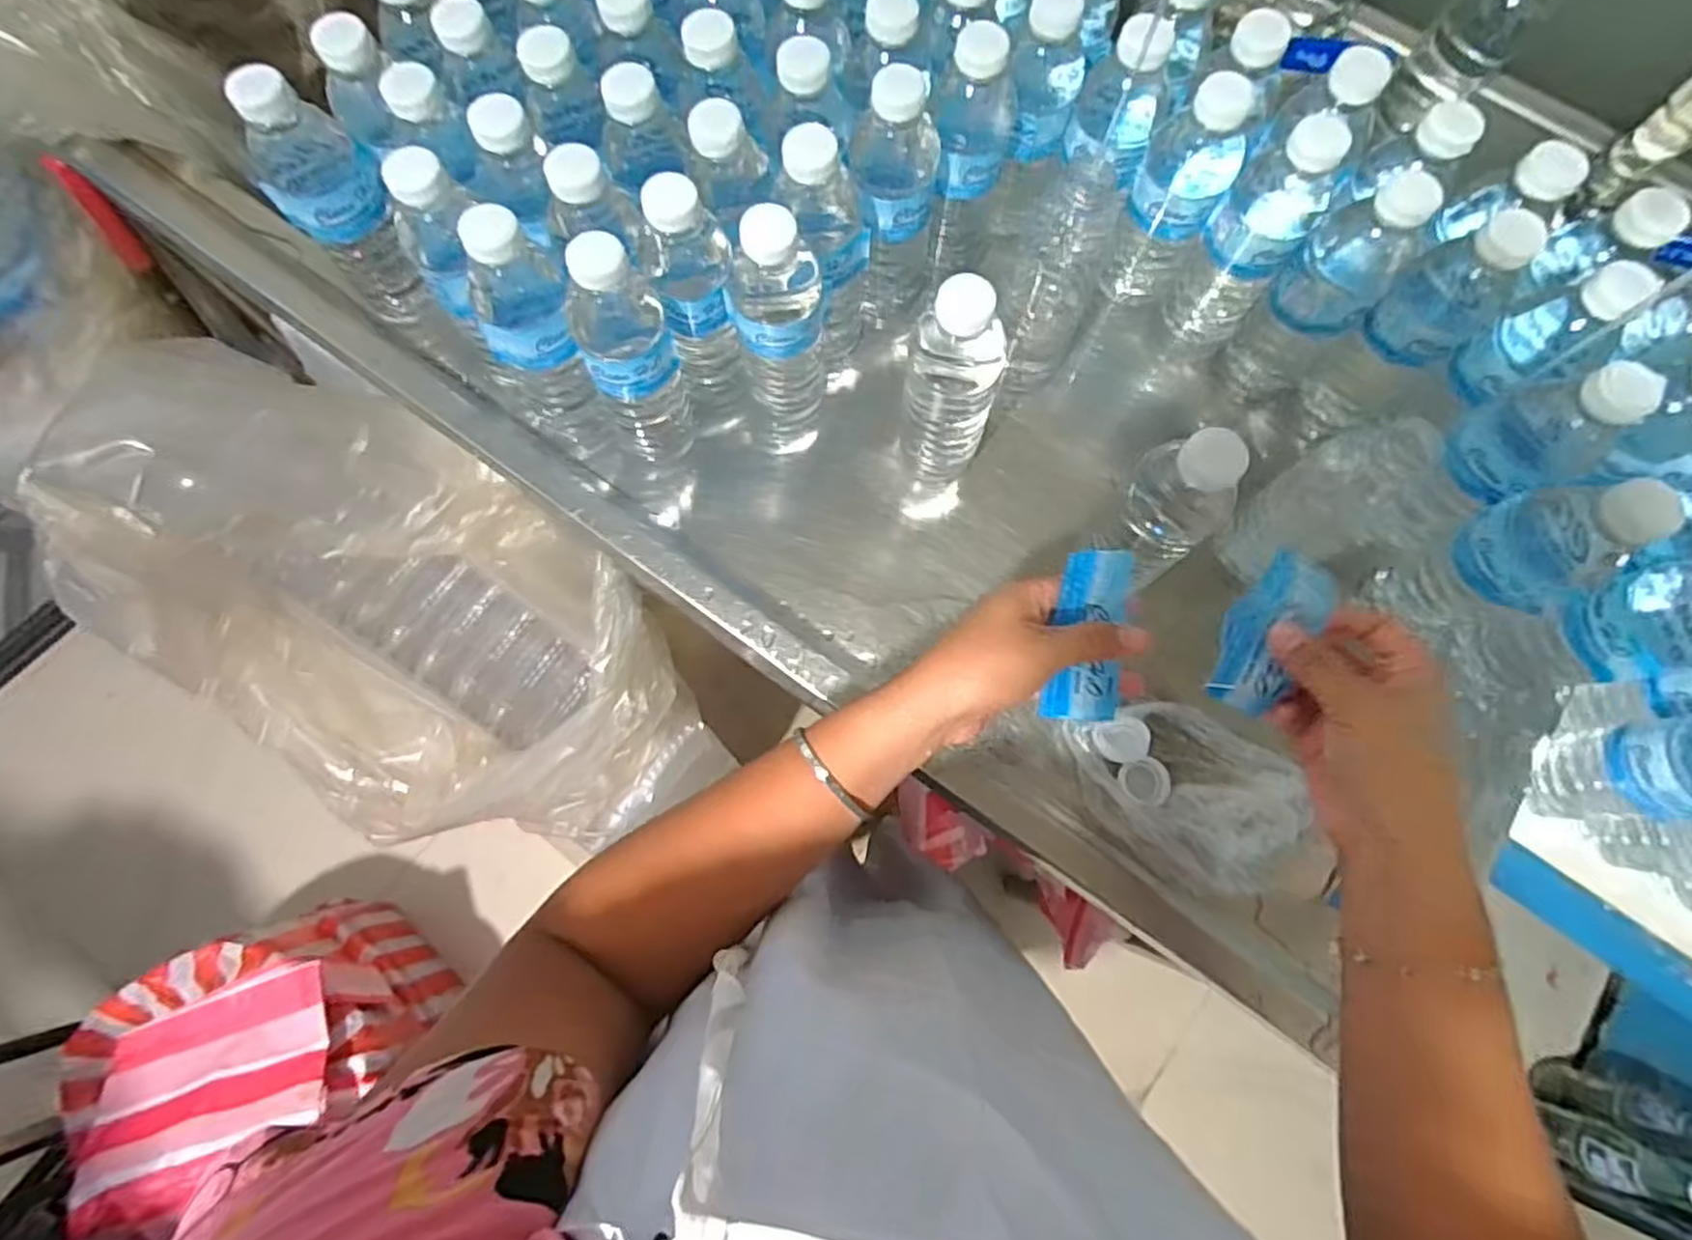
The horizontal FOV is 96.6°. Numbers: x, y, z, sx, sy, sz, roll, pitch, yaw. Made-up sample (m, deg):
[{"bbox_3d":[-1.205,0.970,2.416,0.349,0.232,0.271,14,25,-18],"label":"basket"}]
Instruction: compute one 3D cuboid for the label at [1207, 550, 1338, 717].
[{"bbox_3d":[0.220,0.004,0.390,0.040,0.012,0.090,33,83,7],"label":"label"}]

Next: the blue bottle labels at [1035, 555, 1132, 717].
[{"bbox_3d":[0.133,0.009,0.409,0.040,0.015,0.093,7,95,0],"label":"blue bottle labels"}]

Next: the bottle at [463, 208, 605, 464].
[{"bbox_3d":[-0.204,-0.185,0.488,0.069,0.183,0.077,-30,78,-9],"label":"bottle"}]

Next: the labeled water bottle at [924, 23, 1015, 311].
[{"bbox_3d":[0.084,-0.306,0.530,0.052,0.196,0.054,20,75,4],"label":"labeled water bottle"}]

